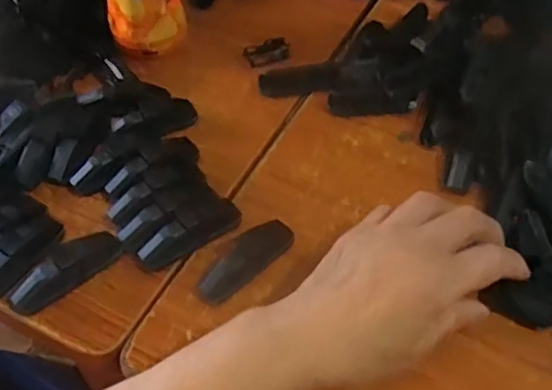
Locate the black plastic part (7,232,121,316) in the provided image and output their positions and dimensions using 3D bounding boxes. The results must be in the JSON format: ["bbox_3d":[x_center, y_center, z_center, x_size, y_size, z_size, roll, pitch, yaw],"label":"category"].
[{"bbox_3d":[-0.134,0.045,0.399,0.074,0.021,0.019,-35,61,-25],"label":"black plastic part"}]

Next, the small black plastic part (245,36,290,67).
[{"bbox_3d":[-0.007,-0.125,0.550,0.039,0.008,0.021,-17,55,-14],"label":"small black plastic part"}]

